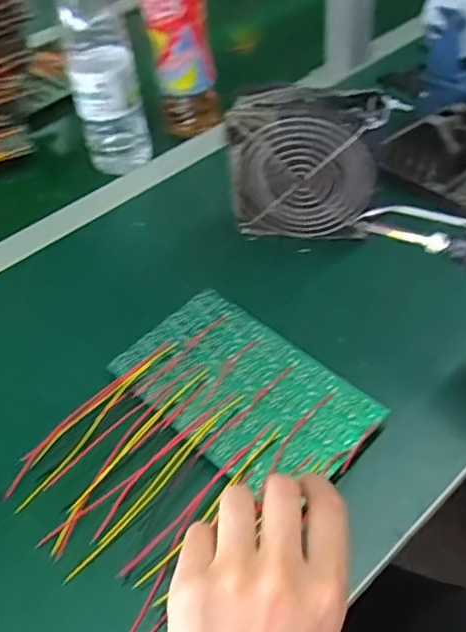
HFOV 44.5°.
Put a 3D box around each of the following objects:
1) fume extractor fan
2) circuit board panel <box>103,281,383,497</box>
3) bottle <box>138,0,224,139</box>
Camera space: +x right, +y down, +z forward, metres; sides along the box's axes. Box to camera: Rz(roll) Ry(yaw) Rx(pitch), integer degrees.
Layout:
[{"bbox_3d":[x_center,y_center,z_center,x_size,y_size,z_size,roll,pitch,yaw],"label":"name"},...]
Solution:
[{"bbox_3d":[0.063,-0.122,0.477,0.127,0.121,0.042,5,49,11],"label":"fume extractor fan"},{"bbox_3d":[0.005,0.050,0.396,0.104,0.007,0.171,-39,55,-25],"label":"circuit board panel"},{"bbox_3d":[-0.056,-0.295,0.598,0.065,0.205,0.055,-9,47,-1],"label":"bottle"}]

